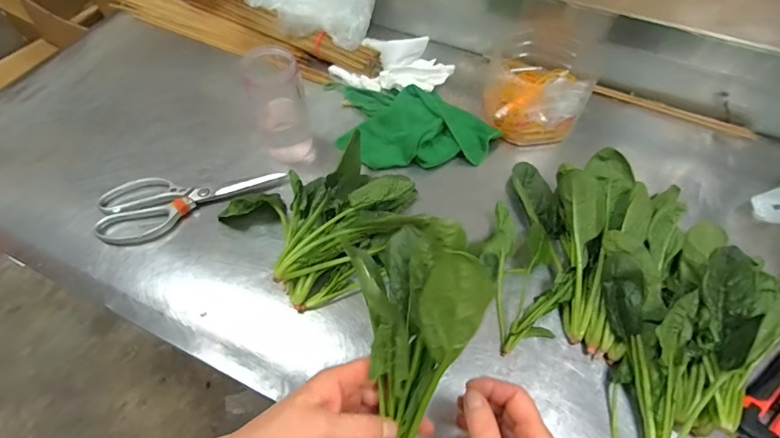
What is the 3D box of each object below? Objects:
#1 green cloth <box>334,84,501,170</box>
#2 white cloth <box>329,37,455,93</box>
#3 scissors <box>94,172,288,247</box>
[{"bbox_3d":[0.040,-0.138,0.584,0.214,0.042,0.146,5,56,3],"label":"green cloth"},{"bbox_3d":[0.001,-0.242,0.643,0.187,0.037,0.096,11,57,7],"label":"white cloth"},{"bbox_3d":[-0.245,-0.022,0.518,0.225,0.016,0.086,-10,57,-7],"label":"scissors"}]

